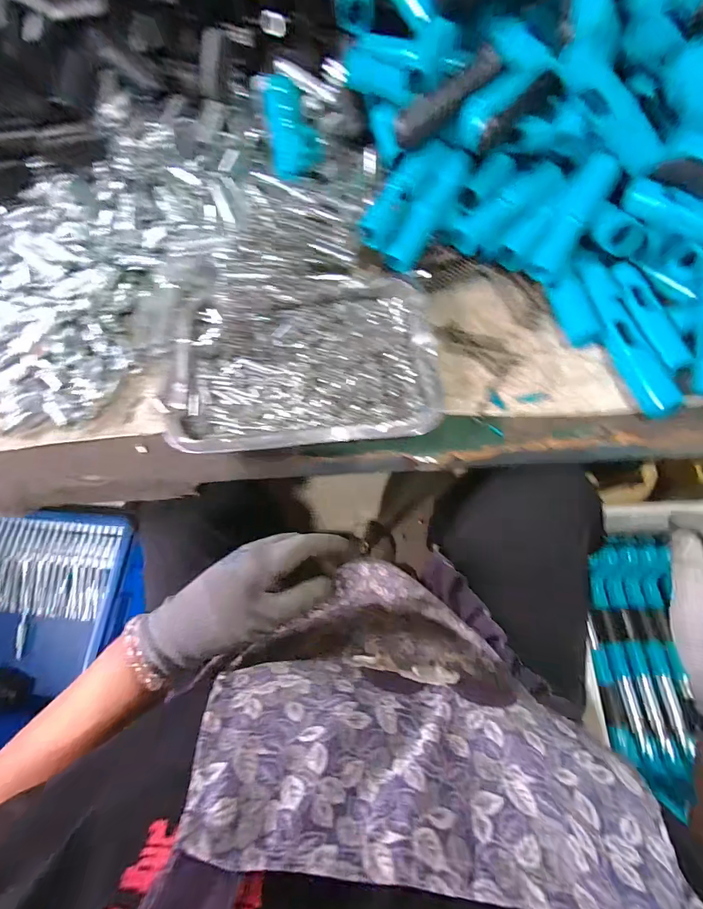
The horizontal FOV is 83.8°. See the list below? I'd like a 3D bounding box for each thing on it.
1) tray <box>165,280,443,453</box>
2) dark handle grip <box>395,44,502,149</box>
[{"bbox_3d":[-0.049,-0.090,0.385,0.254,0.023,0.175,-2,70,2],"label":"tray"},{"bbox_3d":[0.085,-0.320,0.352,0.098,0.024,0.020,-33,71,15],"label":"dark handle grip"}]

